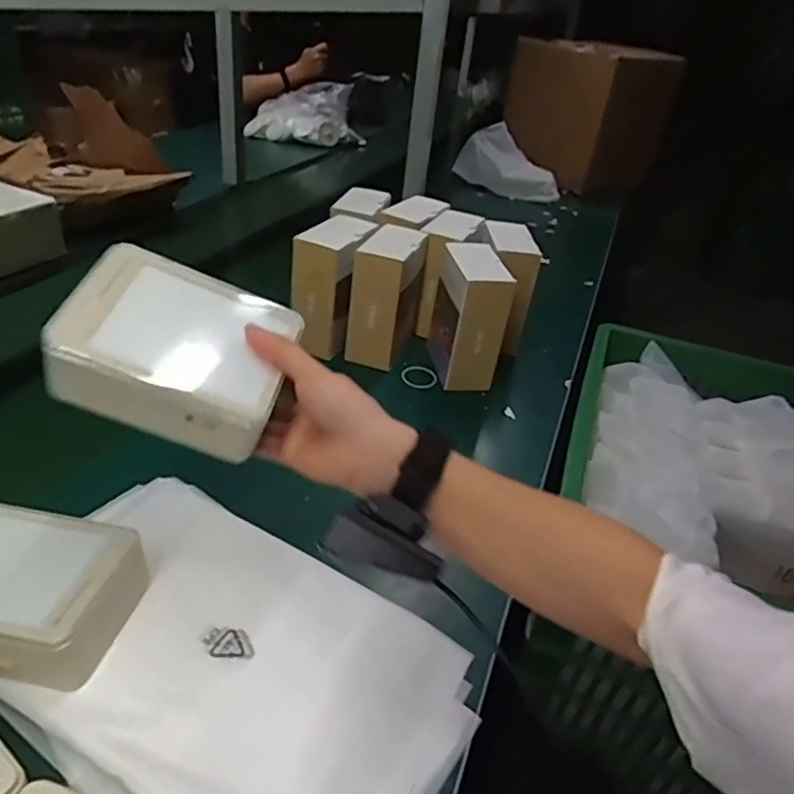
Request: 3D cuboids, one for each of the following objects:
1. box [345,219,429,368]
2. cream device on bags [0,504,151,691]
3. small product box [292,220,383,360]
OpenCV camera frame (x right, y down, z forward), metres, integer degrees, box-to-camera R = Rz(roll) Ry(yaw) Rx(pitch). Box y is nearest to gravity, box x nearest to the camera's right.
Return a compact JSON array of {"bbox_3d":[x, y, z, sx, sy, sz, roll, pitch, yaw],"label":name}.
[{"bbox_3d":[-0.011,-0.141,0.848,0.068,0.156,0.126,16,34,14],"label":"box"},{"bbox_3d":[-0.272,0.144,0.450,0.145,0.061,0.108,10,33,5],"label":"cream device on bags"},{"bbox_3d":[-0.083,-0.154,0.842,0.077,0.154,0.119,19,35,17],"label":"small product box"}]

